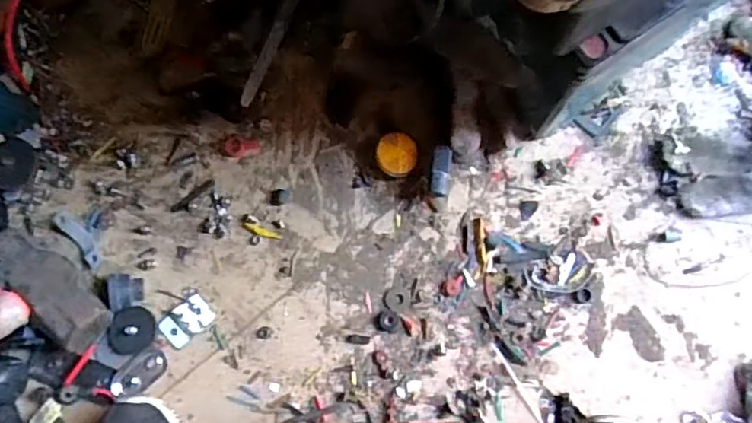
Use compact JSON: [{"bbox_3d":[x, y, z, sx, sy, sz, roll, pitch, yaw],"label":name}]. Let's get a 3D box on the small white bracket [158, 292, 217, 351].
[{"bbox_3d":[-0.162,0.093,0.506,0.044,0.007,0.029,-42,82,0],"label":"small white bracket"}]

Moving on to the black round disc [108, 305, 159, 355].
[{"bbox_3d":[-0.208,0.101,0.506,0.042,0.010,0.037,-42,82,0],"label":"black round disc"}]

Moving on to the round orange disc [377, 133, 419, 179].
[{"bbox_3d":[0.018,-0.048,0.496,0.032,0.015,0.036,7,84,6],"label":"round orange disc"}]

